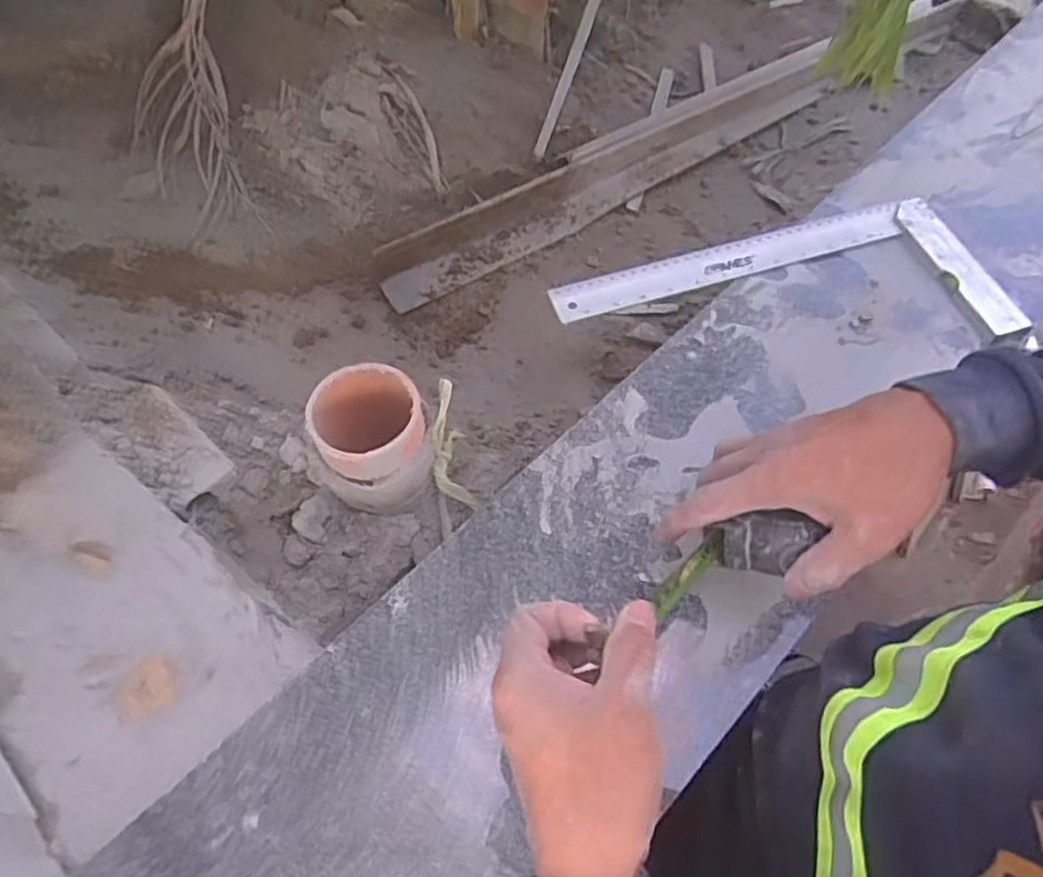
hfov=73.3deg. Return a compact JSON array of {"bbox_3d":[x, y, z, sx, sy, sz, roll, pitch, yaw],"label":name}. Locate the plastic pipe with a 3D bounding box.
[{"bbox_3d":[-0.113,-0.001,0.538,0.085,0.078,0.085,1,59,-2],"label":"plastic pipe"}]

